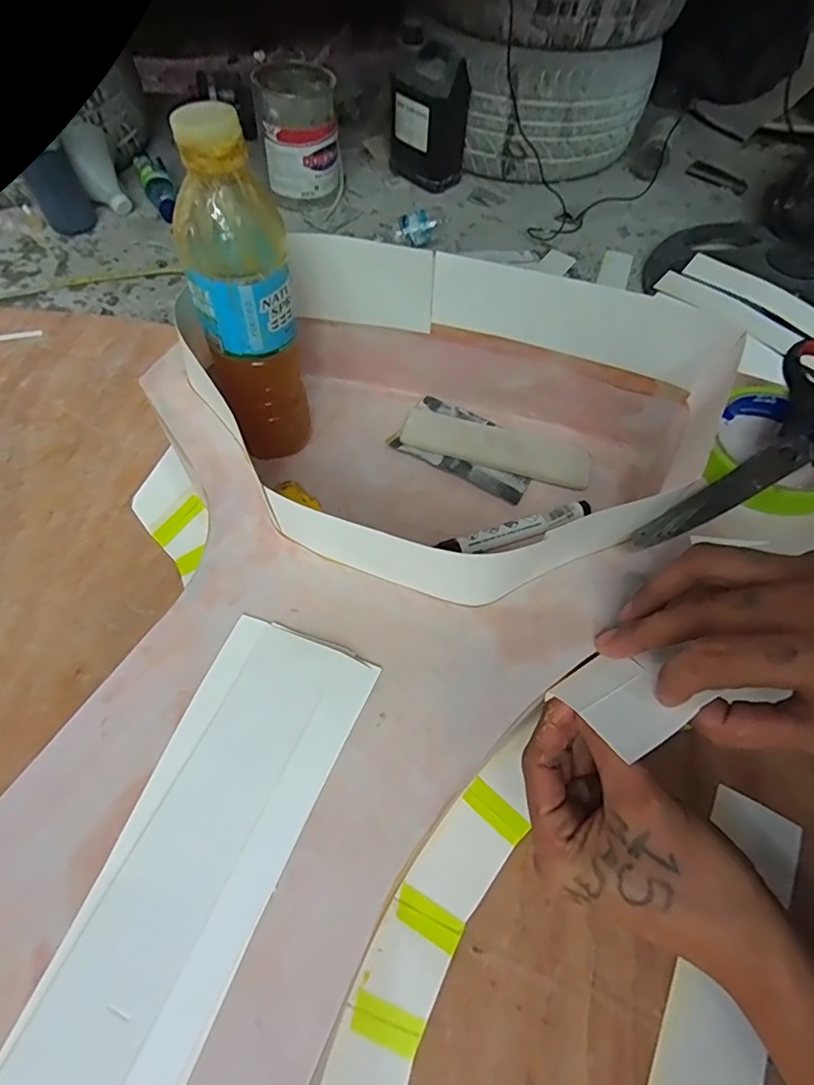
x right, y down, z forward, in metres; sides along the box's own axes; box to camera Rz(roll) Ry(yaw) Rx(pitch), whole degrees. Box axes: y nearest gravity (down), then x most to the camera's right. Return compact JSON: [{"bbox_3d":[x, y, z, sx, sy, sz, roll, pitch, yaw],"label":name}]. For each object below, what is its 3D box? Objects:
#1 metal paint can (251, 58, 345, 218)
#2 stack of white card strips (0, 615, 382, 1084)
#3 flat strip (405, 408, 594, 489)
[{"bbox_3d":[-0.225,-0.853,1.093,0.168,0.199,0.181,0,60,-3],"label":"metal paint can"},{"bbox_3d":[-0.110,0.187,0.164,0.067,0.008,0.355,23,60,3],"label":"stack of white card strips"},{"bbox_3d":[0.073,-0.079,0.417,0.150,0.012,0.040,18,60,7],"label":"flat strip"}]

